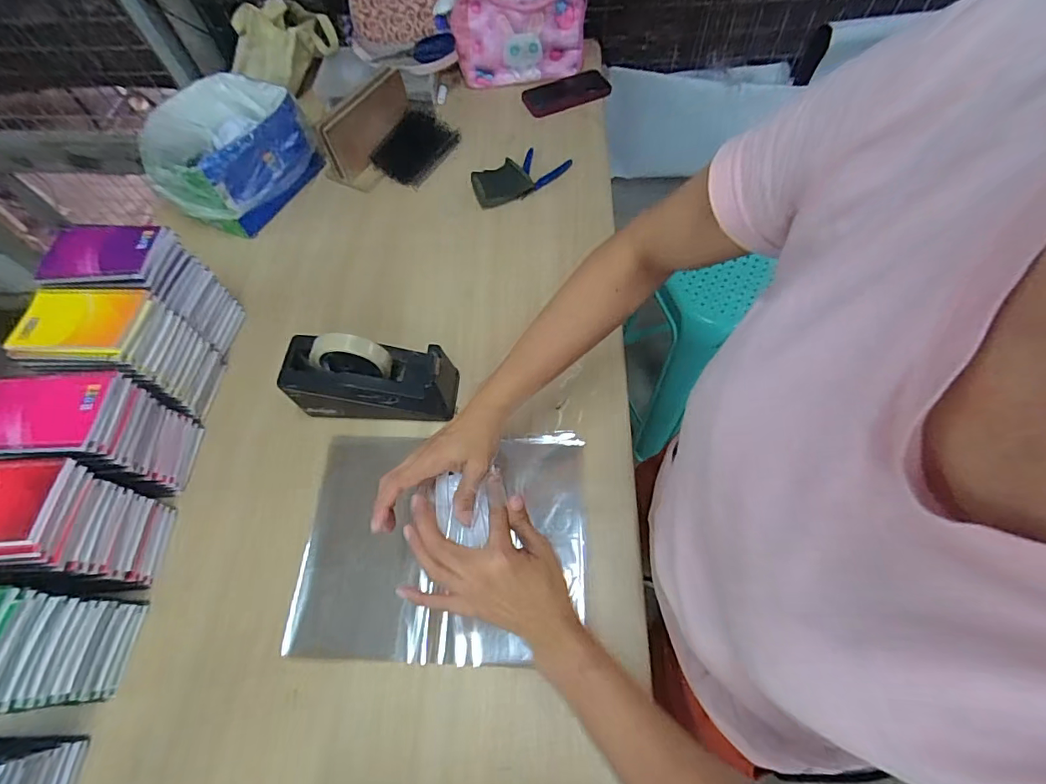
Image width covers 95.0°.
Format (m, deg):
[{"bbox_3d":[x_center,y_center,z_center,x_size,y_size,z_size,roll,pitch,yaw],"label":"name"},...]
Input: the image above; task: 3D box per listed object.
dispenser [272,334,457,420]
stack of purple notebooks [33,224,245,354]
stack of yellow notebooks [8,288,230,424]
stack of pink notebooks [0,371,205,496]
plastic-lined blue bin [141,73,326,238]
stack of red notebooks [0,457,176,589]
[{"bbox_3d":[-0.187,-0.017,0.607,0.211,0.133,0.070,2,62,5],"label":"dispenser"},{"bbox_3d":[-0.497,-0.131,0.643,0.140,0.171,0.101,1,62,5],"label":"stack of purple notebooks"},{"bbox_3d":[-0.486,-0.045,0.598,0.129,0.164,0.104,2,62,5],"label":"stack of yellow notebooks"},{"bbox_3d":[-0.490,0.052,0.554,0.126,0.153,0.104,-3,62,3],"label":"stack of pink notebooks"},{"bbox_3d":[-0.496,-0.399,0.810,0.220,0.134,0.241,31,68,18],"label":"plastic-lined blue bin"},{"bbox_3d":[-0.493,0.144,0.509,0.139,0.171,0.102,-1,62,4],"label":"stack of red notebooks"}]

